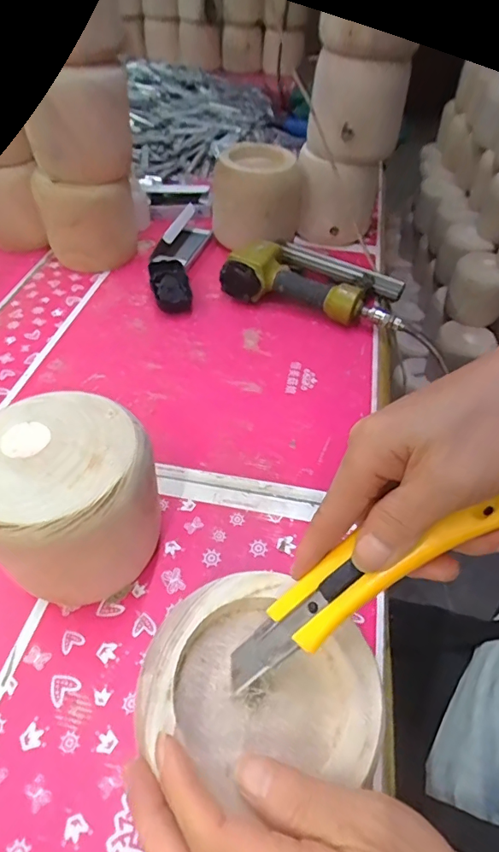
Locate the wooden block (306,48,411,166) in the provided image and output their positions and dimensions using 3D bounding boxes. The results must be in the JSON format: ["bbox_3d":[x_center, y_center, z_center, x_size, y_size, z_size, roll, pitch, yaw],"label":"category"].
[{"bbox_3d":[0.152,-0.439,0.662,0.127,0.115,0.115,5,48,3],"label":"wooden block"}]

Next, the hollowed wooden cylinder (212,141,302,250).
[{"bbox_3d":[0.011,-0.348,0.744,0.133,0.131,0.105,2,48,0],"label":"hollowed wooden cylinder"}]

